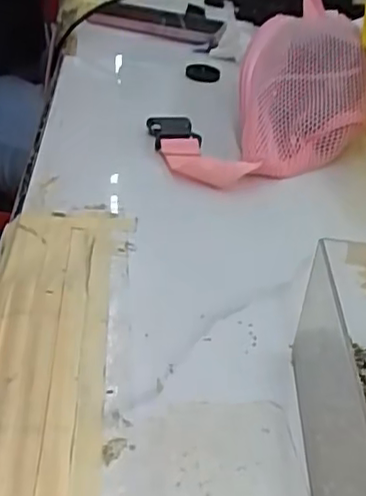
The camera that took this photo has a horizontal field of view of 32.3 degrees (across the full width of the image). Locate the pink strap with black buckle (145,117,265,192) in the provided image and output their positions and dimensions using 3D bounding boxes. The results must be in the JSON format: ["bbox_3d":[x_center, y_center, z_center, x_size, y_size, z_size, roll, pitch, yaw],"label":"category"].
[{"bbox_3d":[0.007,-0.077,0.495,0.046,0.022,0.103,-16,41,-30],"label":"pink strap with black buckle"}]

